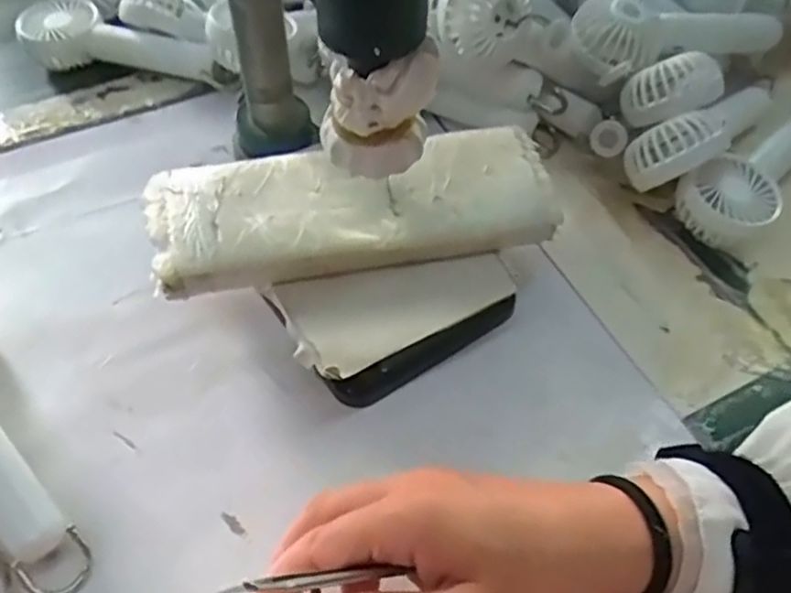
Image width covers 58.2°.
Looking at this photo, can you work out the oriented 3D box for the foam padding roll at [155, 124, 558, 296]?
[{"bbox_3d":[-0.023,-0.051,0.387,0.210,0.019,0.080,-10,57,-10],"label":"foam padding roll"}]

